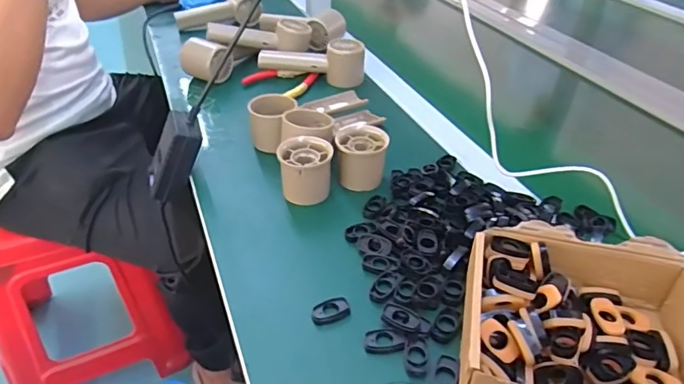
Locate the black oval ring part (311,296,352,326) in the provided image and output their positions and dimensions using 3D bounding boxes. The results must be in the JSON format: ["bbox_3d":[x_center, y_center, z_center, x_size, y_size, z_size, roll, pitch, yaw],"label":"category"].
[{"bbox_3d":[-0.009,0.100,0.419,0.032,0.010,0.019,-18,42,-25],"label":"black oval ring part"}]

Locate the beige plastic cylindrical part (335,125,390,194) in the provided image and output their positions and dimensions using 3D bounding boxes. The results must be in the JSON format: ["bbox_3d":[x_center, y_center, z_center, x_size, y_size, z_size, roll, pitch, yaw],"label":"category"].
[{"bbox_3d":[0.020,-0.035,0.555,0.056,0.059,0.050,5,38,3],"label":"beige plastic cylindrical part"}]

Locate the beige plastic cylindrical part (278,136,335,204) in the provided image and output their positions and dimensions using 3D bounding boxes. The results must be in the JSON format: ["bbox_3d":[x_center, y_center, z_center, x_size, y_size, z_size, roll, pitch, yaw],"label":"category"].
[{"bbox_3d":[-0.038,-0.019,0.531,0.053,0.067,0.050,-4,38,-9],"label":"beige plastic cylindrical part"}]

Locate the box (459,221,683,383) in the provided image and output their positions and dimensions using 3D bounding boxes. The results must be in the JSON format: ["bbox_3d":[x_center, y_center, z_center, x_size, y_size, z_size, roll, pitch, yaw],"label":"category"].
[{"bbox_3d":[0.182,0.106,0.363,0.186,0.056,0.165,11,38,11],"label":"box"}]

